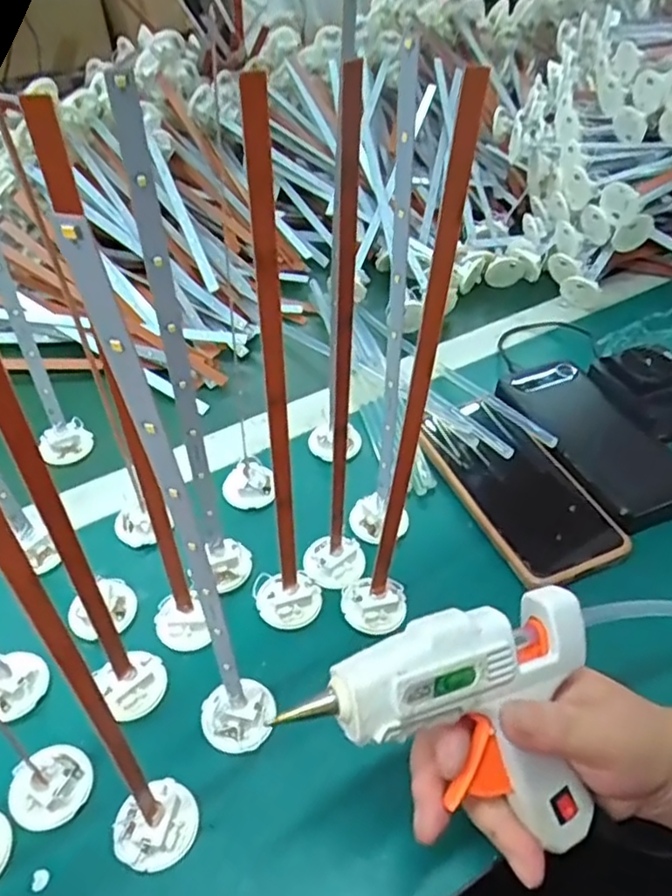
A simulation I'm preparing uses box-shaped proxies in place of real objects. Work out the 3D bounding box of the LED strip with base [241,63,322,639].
[{"bbox_3d":[-0.021,-0.005,0.308,0.033,0.288,0.045,-2,44,-2],"label":"LED strip with base"}]

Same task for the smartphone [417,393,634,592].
[{"bbox_3d":[0.124,0.026,0.472,0.076,0.018,0.159,-24,51,-15],"label":"smartphone"}]

